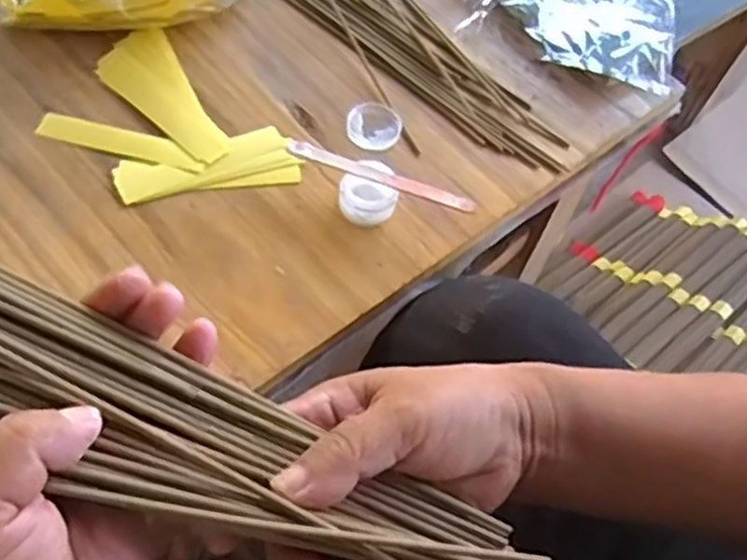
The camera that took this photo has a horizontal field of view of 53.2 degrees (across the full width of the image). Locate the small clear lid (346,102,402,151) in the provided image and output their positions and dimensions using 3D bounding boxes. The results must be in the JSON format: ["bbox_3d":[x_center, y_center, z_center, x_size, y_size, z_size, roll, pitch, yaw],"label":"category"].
[{"bbox_3d":[0.001,-0.108,0.517,0.036,0.008,0.040,35,59,13],"label":"small clear lid"}]

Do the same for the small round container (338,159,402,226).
[{"bbox_3d":[-0.003,-0.054,0.472,0.033,0.028,0.032,4,57,-7],"label":"small round container"}]

